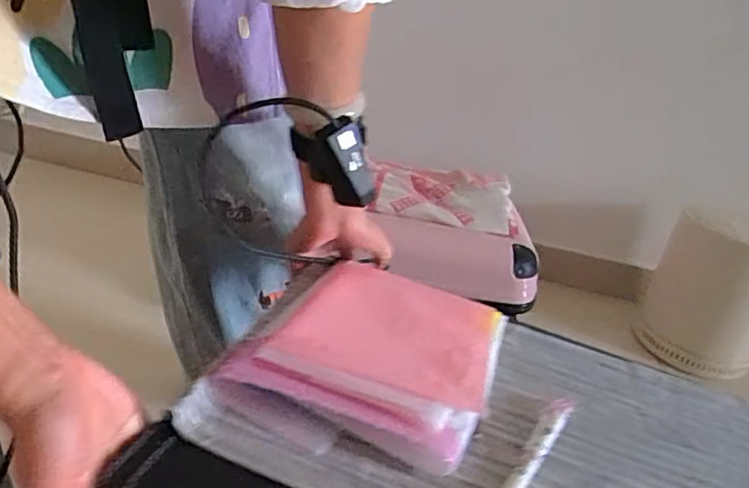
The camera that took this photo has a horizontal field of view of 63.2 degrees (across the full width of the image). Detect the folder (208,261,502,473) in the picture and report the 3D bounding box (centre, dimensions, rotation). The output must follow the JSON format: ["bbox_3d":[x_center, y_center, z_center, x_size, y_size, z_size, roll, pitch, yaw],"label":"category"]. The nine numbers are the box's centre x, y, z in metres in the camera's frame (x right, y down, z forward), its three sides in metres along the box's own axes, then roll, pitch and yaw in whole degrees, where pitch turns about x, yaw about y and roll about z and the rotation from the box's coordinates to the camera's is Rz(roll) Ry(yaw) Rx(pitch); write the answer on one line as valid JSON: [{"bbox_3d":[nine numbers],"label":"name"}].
[{"bbox_3d":[0.009,0.075,0.494,0.173,0.040,0.214,14,31,15],"label":"folder"}]

